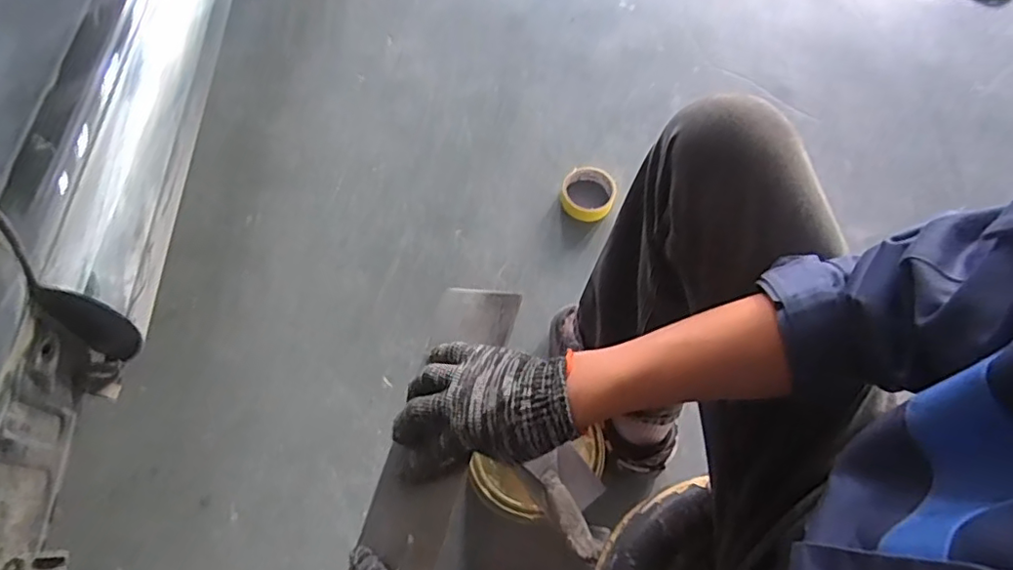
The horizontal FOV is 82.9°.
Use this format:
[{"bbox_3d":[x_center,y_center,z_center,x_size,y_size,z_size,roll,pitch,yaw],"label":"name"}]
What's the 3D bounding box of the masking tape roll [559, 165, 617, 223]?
[{"bbox_3d":[0.136,-0.153,0.963,0.089,0.035,0.094,1,67,-3],"label":"masking tape roll"}]

